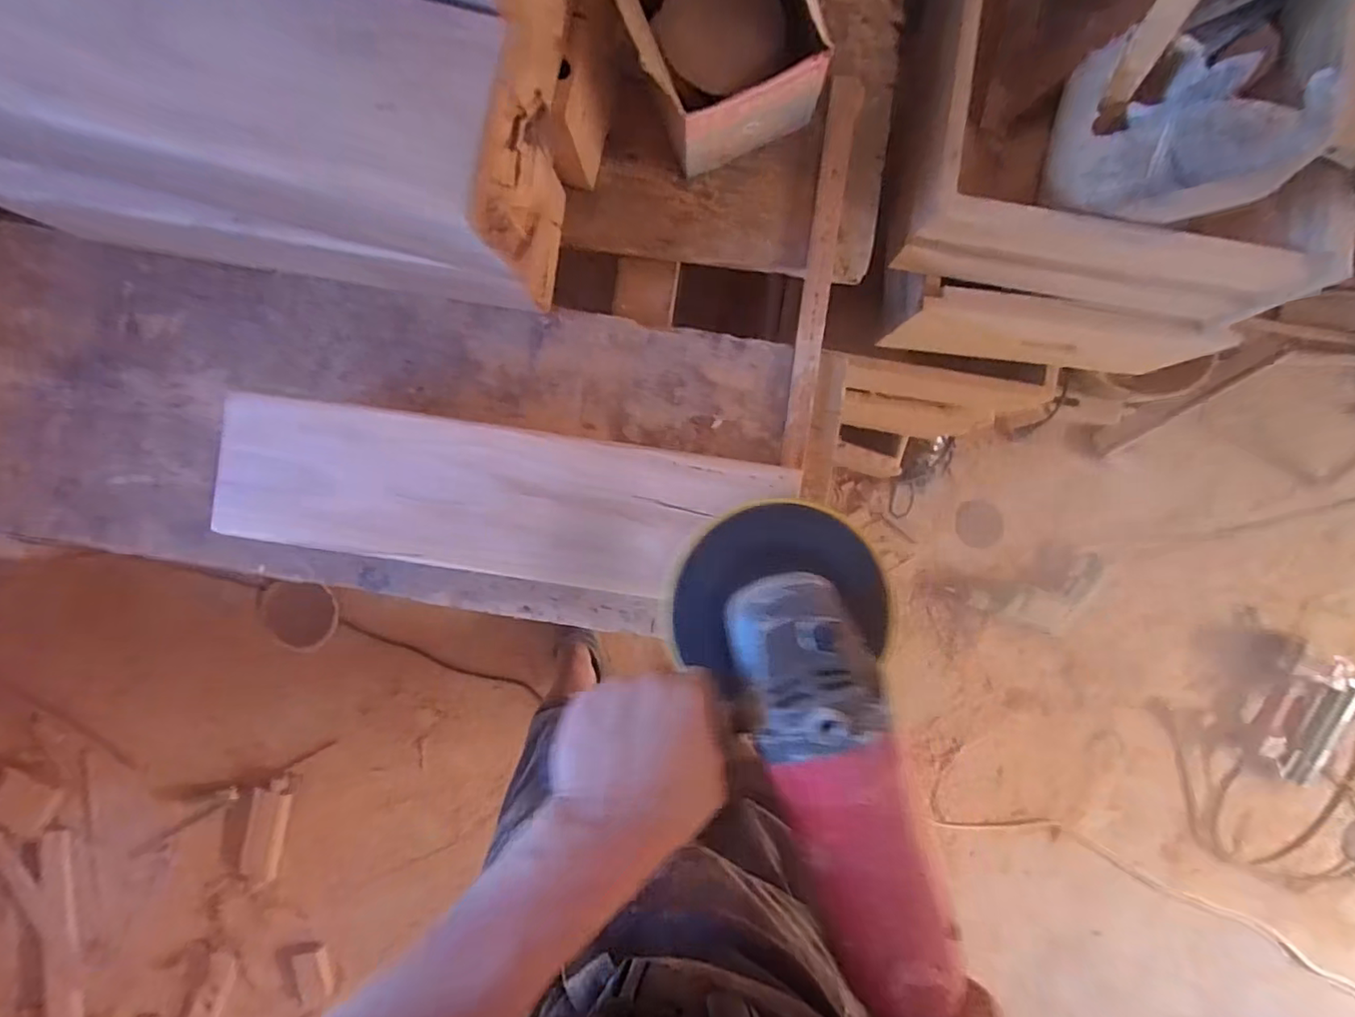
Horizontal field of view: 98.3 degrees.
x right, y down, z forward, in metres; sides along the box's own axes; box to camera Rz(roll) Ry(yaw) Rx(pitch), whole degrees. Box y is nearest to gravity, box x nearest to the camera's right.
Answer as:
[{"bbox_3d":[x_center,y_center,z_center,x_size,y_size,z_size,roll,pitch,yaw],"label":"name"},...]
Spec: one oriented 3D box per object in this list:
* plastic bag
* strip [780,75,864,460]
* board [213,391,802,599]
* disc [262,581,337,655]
[{"bbox_3d":[0.404,-0.322,0.473,0.104,0.181,0.165,5,93,3],"label":"plastic bag"},{"bbox_3d":[0.132,-0.220,0.548,0.029,0.014,0.359,9,94,3],"label":"strip"},{"bbox_3d":[-0.127,-0.004,0.448,0.406,0.030,0.111,8,94,3],"label":"board"},{"bbox_3d":[-0.835,0.240,1.301,0.175,0.011,0.153,4,96,6],"label":"disc"}]

